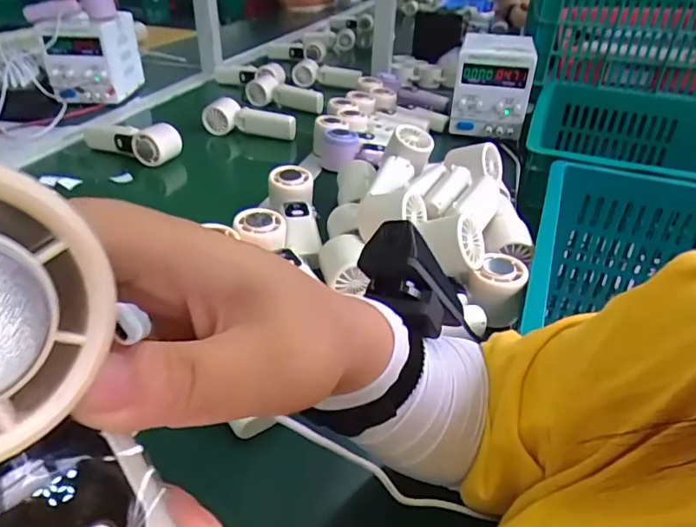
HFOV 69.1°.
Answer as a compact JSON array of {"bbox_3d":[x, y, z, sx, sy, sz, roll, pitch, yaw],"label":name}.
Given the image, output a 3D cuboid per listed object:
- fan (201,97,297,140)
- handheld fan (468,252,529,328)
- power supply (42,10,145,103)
[{"bbox_3d":[-0.186,-0.267,0.940,0.184,0.066,0.042,12,35,14],"label":"fan"},{"bbox_3d":[0.148,0.027,0.496,0.047,0.055,0.045,2,34,-1],"label":"handheld fan"},{"bbox_3d":[-0.547,-0.442,1.087,0.135,0.152,0.161,5,34,3],"label":"power supply"}]

